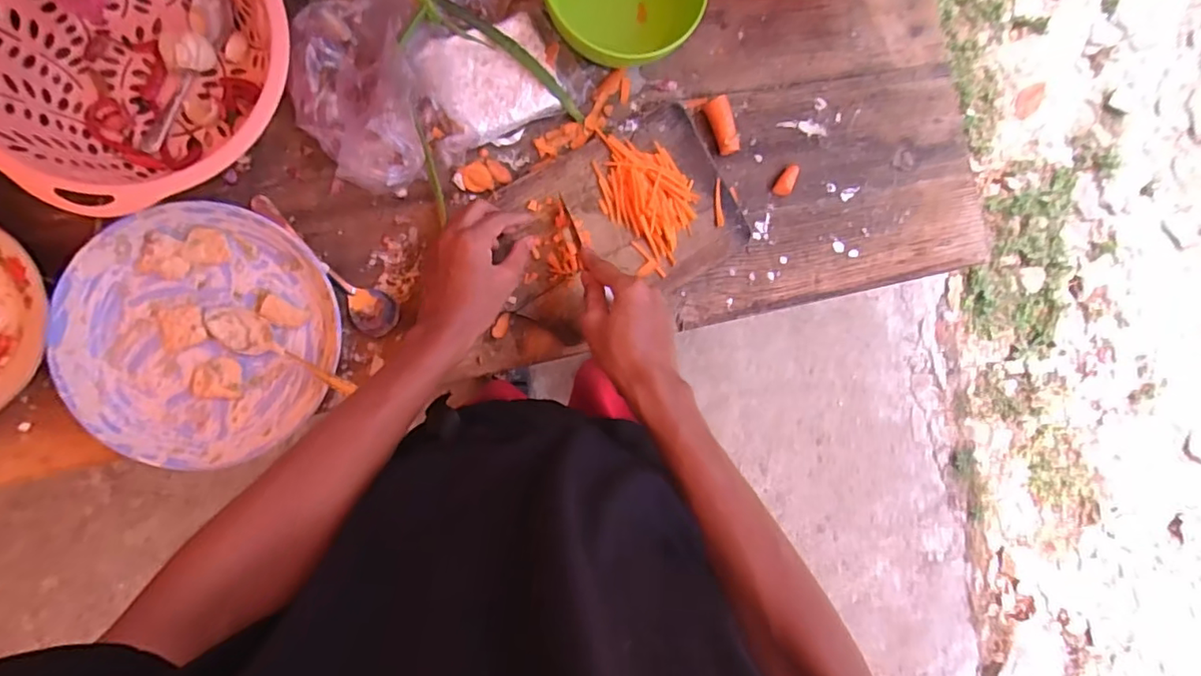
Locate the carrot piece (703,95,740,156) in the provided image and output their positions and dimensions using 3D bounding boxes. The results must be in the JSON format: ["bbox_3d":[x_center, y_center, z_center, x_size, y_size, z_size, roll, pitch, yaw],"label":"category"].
[{"bbox_3d":[0.125,-0.217,0.597,0.022,0.022,0.056,-22,94,-7],"label":"carrot piece"}]

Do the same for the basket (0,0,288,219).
[{"bbox_3d":[-0.373,-0.220,0.481,0.237,0.085,0.221,0,91,-9],"label":"basket"}]

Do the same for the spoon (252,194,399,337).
[{"bbox_3d":[-0.255,-0.067,0.531,0.171,0.018,0.041,45,85,-7],"label":"spoon"}]

